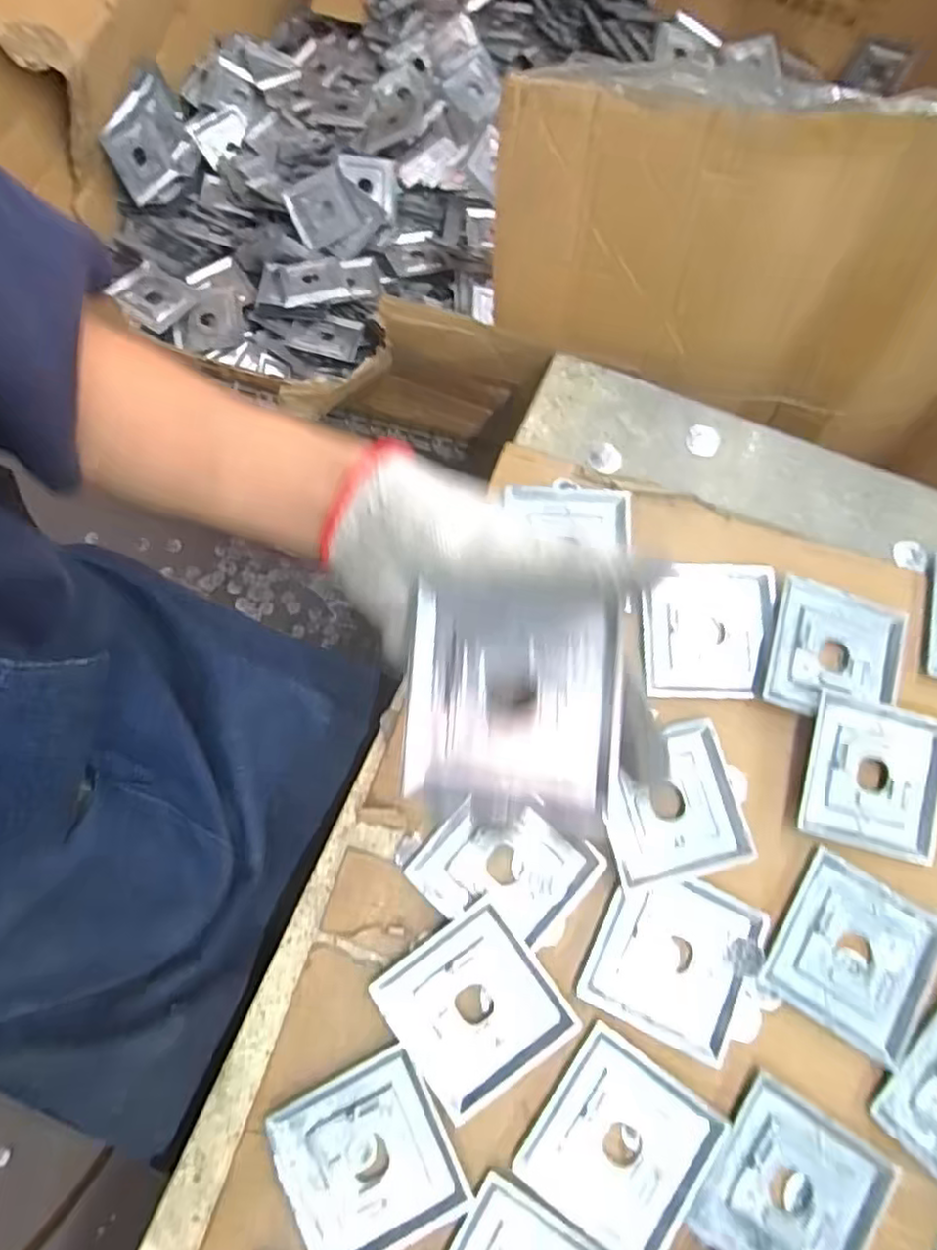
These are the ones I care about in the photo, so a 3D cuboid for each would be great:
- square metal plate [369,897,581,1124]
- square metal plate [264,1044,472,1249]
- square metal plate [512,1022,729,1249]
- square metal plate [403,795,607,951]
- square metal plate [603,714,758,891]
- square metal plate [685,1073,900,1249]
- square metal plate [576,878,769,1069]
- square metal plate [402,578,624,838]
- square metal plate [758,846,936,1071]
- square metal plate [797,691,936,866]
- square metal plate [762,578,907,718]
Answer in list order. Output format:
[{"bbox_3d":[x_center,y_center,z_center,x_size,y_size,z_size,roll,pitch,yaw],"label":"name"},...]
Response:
[{"bbox_3d":[0.003,0.225,0.393,0.088,0.009,0.091,-35,79,-10],"label":"square metal plate"},{"bbox_3d":[-0.057,0.302,0.374,0.086,0.005,0.090,-25,77,-8],"label":"square metal plate"},{"bbox_3d":[0.087,0.297,0.378,0.091,0.004,0.093,35,77,7],"label":"square metal plate"},{"bbox_3d":[0.022,0.152,0.416,0.089,0.012,0.088,42,78,9],"label":"square metal plate"},{"bbox_3d":[0.128,0.113,0.422,0.088,0.012,0.089,-12,76,-5],"label":"square metal plate"},{"bbox_3d":[0.184,0.323,0.377,0.089,0.009,0.088,32,77,7],"label":"square metal plate"},{"bbox_3d":[0.124,0.200,0.401,0.091,0.011,0.089,26,76,5],"label":"square metal plate"},{"bbox_3d":[0.017,0.035,0.278,0.087,0.009,0.094,4,90,17],"label":"square metal plate"},{"bbox_3d":[0.237,0.203,0.408,0.092,0.005,0.091,32,77,7],"label":"square metal plate"},{"bbox_3d":[0.262,0.098,0.429,0.087,0.012,0.091,14,75,2],"label":"square metal plate"},{"bbox_3d":[0.249,0.021,0.451,0.089,0.009,0.092,17,75,3],"label":"square metal plate"}]

